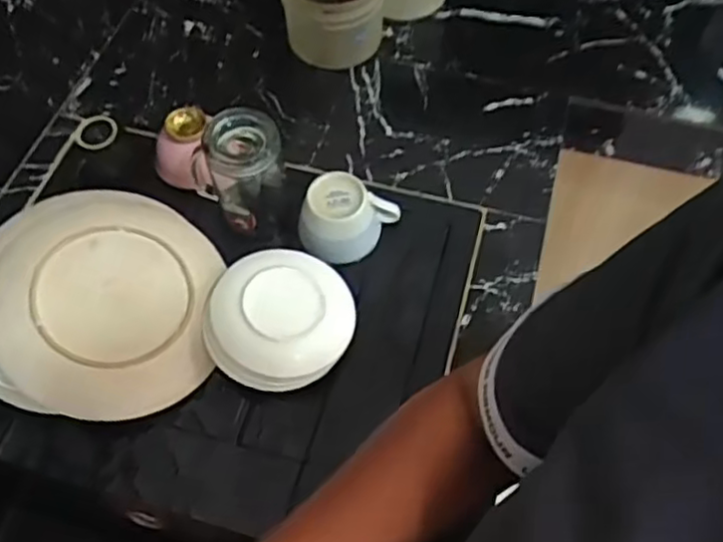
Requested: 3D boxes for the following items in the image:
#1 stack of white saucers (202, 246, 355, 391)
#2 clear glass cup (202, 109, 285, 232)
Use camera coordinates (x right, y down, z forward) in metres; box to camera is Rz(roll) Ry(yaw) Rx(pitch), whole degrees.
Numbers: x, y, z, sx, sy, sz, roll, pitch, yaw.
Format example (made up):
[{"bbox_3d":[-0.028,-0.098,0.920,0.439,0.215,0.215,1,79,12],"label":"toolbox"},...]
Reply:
[{"bbox_3d":[-0.080,0.043,0.682,0.141,0.047,0.133,-5,59,-3],"label":"stack of white saucers"},{"bbox_3d":[-0.116,-0.103,0.713,0.071,0.116,0.072,-11,60,-7],"label":"clear glass cup"}]

